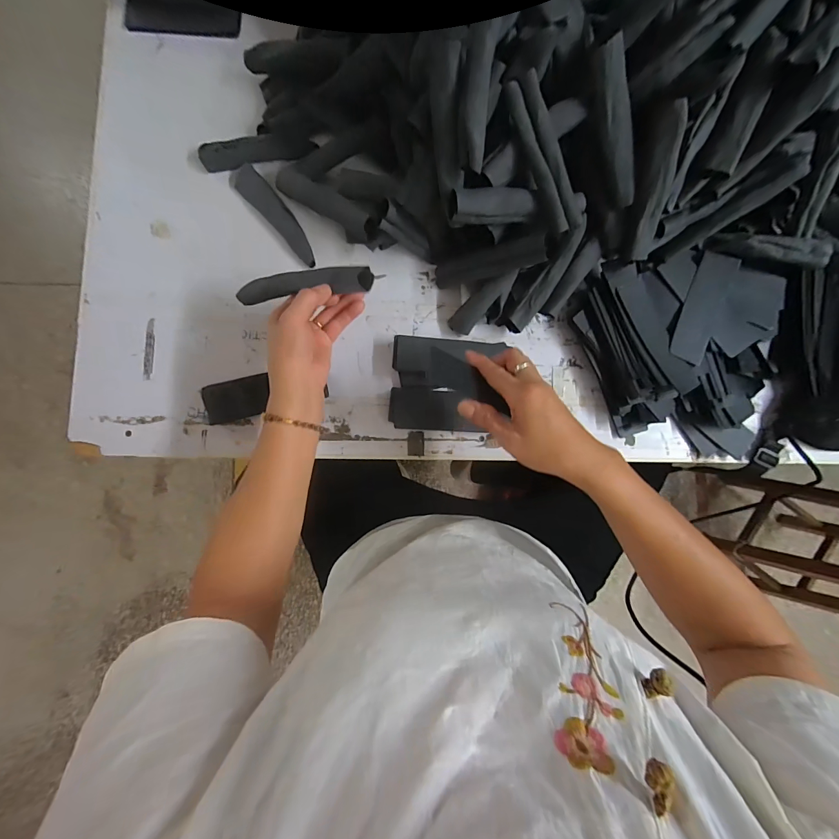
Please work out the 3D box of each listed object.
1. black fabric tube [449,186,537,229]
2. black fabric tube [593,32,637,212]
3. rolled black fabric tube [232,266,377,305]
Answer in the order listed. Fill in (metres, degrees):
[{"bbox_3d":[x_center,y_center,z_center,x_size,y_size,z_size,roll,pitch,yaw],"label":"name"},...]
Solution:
[{"bbox_3d":[0.079,-0.233,0.394,0.093,0.025,0.027,-6,86,-3],"label":"black fabric tube"},{"bbox_3d":[0.211,-0.305,0.382,0.025,0.017,0.146,-35,124,-5],"label":"black fabric tube"},{"bbox_3d":[-0.126,-0.148,0.400,0.147,0.027,0.024,-9,87,-5],"label":"rolled black fabric tube"}]

